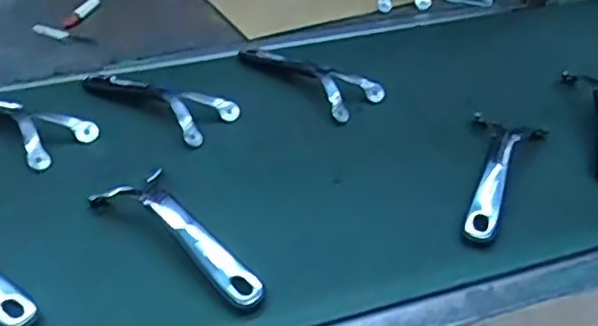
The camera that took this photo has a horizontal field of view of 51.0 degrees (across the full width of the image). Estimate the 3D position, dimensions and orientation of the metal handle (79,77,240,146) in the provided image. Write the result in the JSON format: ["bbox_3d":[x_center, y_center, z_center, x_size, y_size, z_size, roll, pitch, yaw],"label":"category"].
[{"bbox_3d":[-0.184,-0.089,0.792,0.222,0.029,0.084,25,44,27],"label":"metal handle"}]

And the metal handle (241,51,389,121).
[{"bbox_3d":[0.011,-0.122,0.835,0.071,0.031,0.208,-30,46,-33],"label":"metal handle"}]

